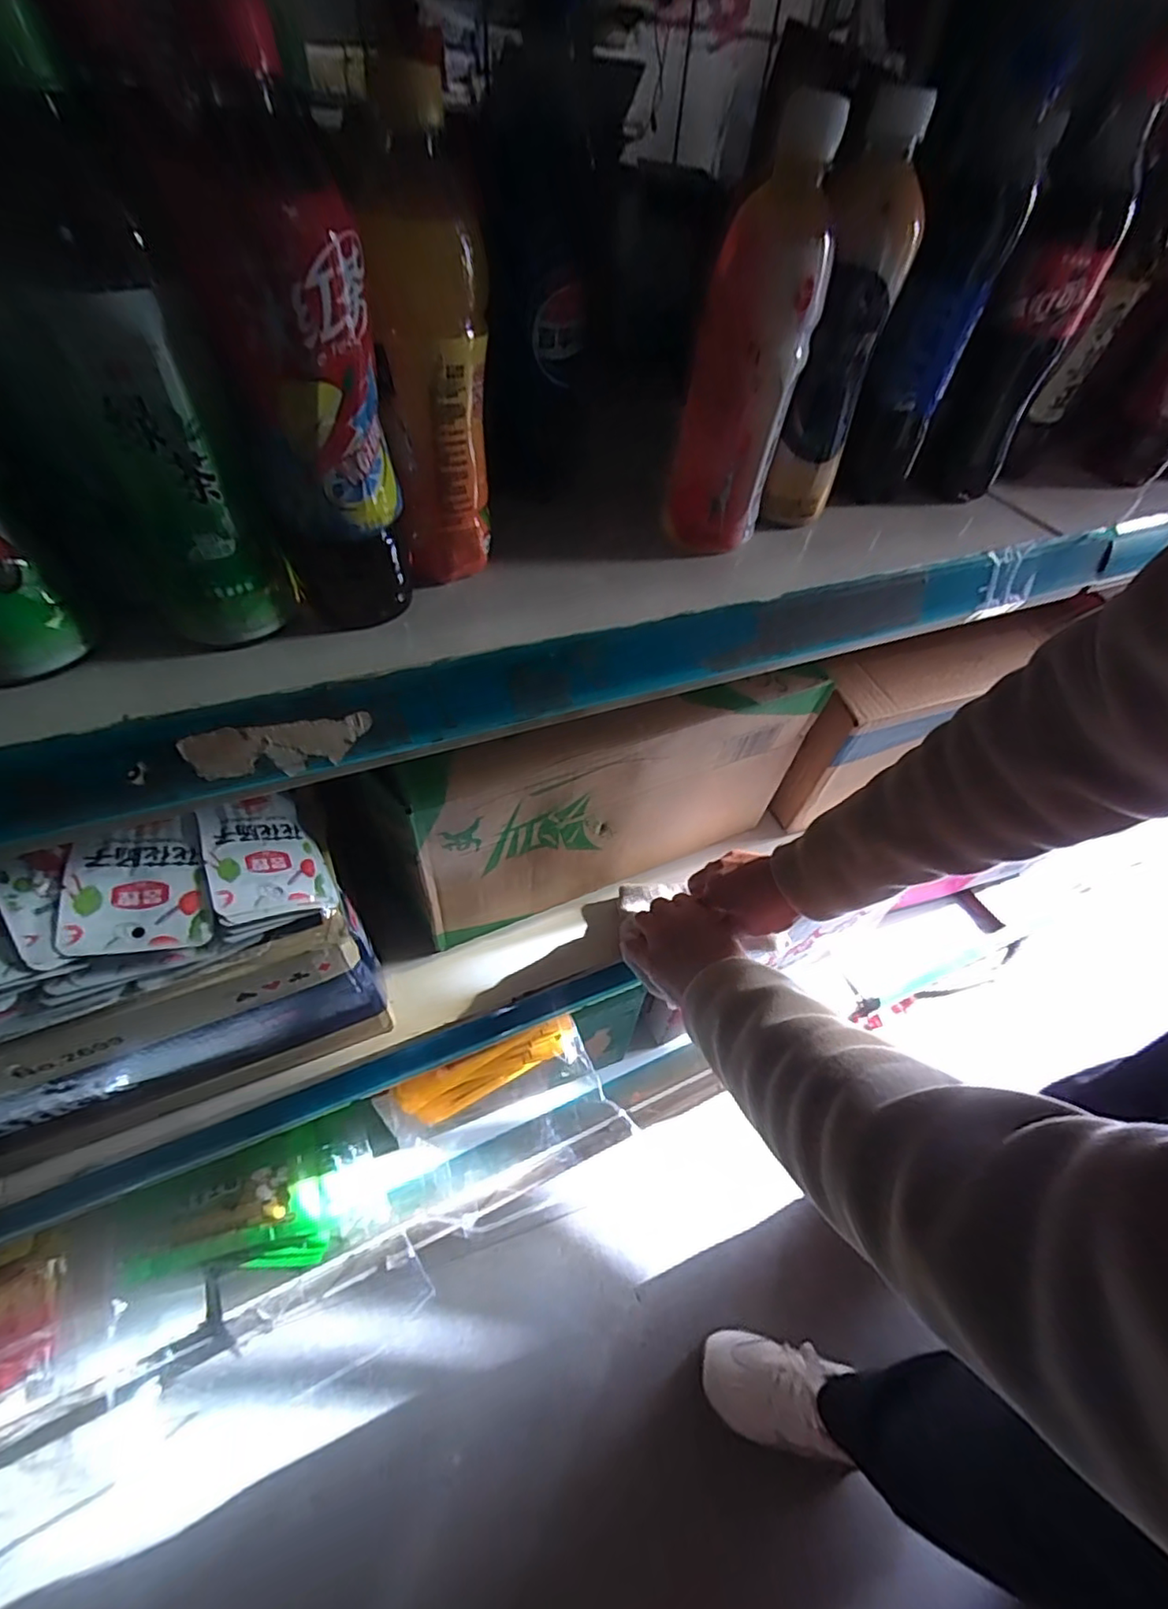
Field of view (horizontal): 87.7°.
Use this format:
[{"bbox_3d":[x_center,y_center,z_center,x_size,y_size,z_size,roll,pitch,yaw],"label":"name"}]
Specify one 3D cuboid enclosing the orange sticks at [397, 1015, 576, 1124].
[{"bbox_3d":[-0.089,0.252,0.584,0.170,0.088,0.024,-18,54,-20],"label":"orange sticks"}]

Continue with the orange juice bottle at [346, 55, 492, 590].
[{"bbox_3d":[-0.087,-0.216,0.316,0.058,0.186,0.060,-30,59,-27],"label":"orange juice bottle"}]

